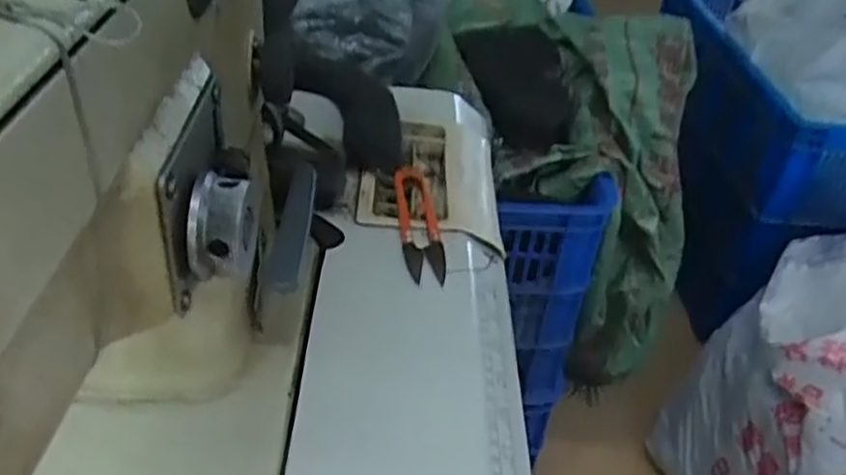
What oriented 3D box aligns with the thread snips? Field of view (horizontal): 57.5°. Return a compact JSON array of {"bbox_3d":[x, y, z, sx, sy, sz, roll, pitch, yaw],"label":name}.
[{"bbox_3d":[-0.003,-0.013,0.525,0.026,0.015,0.121,0,38,-9],"label":"thread snips"}]

